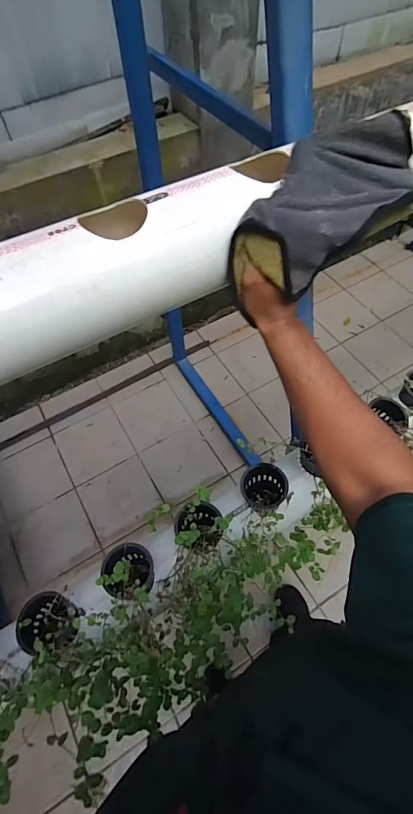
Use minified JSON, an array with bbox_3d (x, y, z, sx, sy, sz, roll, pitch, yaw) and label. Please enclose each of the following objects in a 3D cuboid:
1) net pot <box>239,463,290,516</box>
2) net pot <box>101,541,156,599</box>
[{"bbox_3d":[0.096,0.150,0.662,0.075,0.100,0.073,-1,59,2],"label":"net pot"},{"bbox_3d":[-0.115,0.254,0.588,0.070,0.085,0.073,-1,59,2],"label":"net pot"}]

